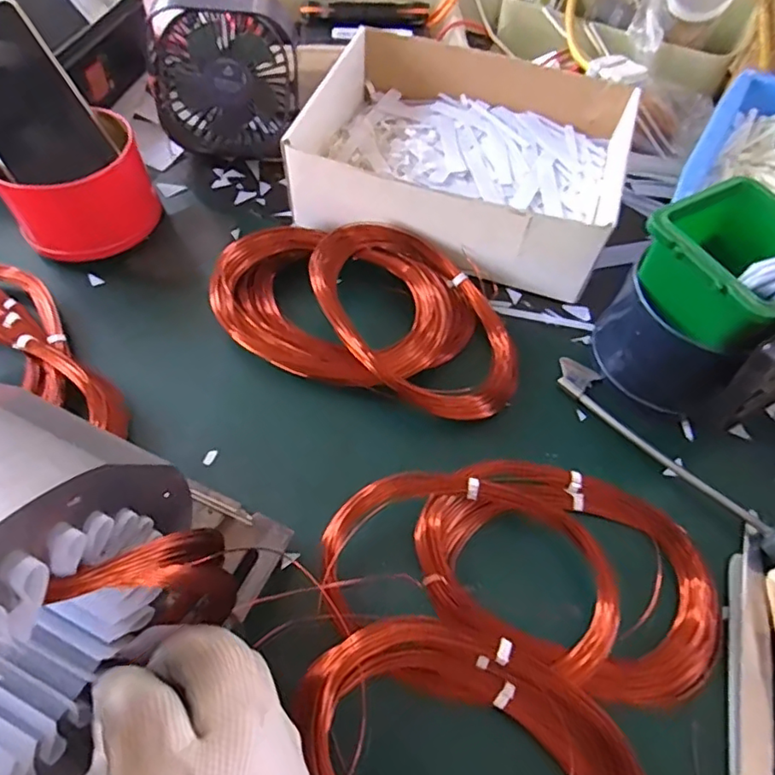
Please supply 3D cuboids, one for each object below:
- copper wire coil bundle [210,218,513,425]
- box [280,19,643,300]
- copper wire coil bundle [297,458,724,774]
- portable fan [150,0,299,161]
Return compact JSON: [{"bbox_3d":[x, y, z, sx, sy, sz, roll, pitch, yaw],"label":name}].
[{"bbox_3d":[-0.013,-0.059,0.407,0.219,0.051,0.132,18,60,8],"label":"copper wire coil bundle"},{"bbox_3d":[0.063,-0.191,0.465,0.239,0.067,0.196,17,60,8],"label":"box"},{"bbox_3d":[0.051,0.135,0.295,0.197,0.022,0.238,32,63,16],"label":"copper wire coil bundle"},{"bbox_3d":[-0.135,-0.263,0.478,0.119,0.102,0.067,-11,60,-9],"label":"portable fan"}]

